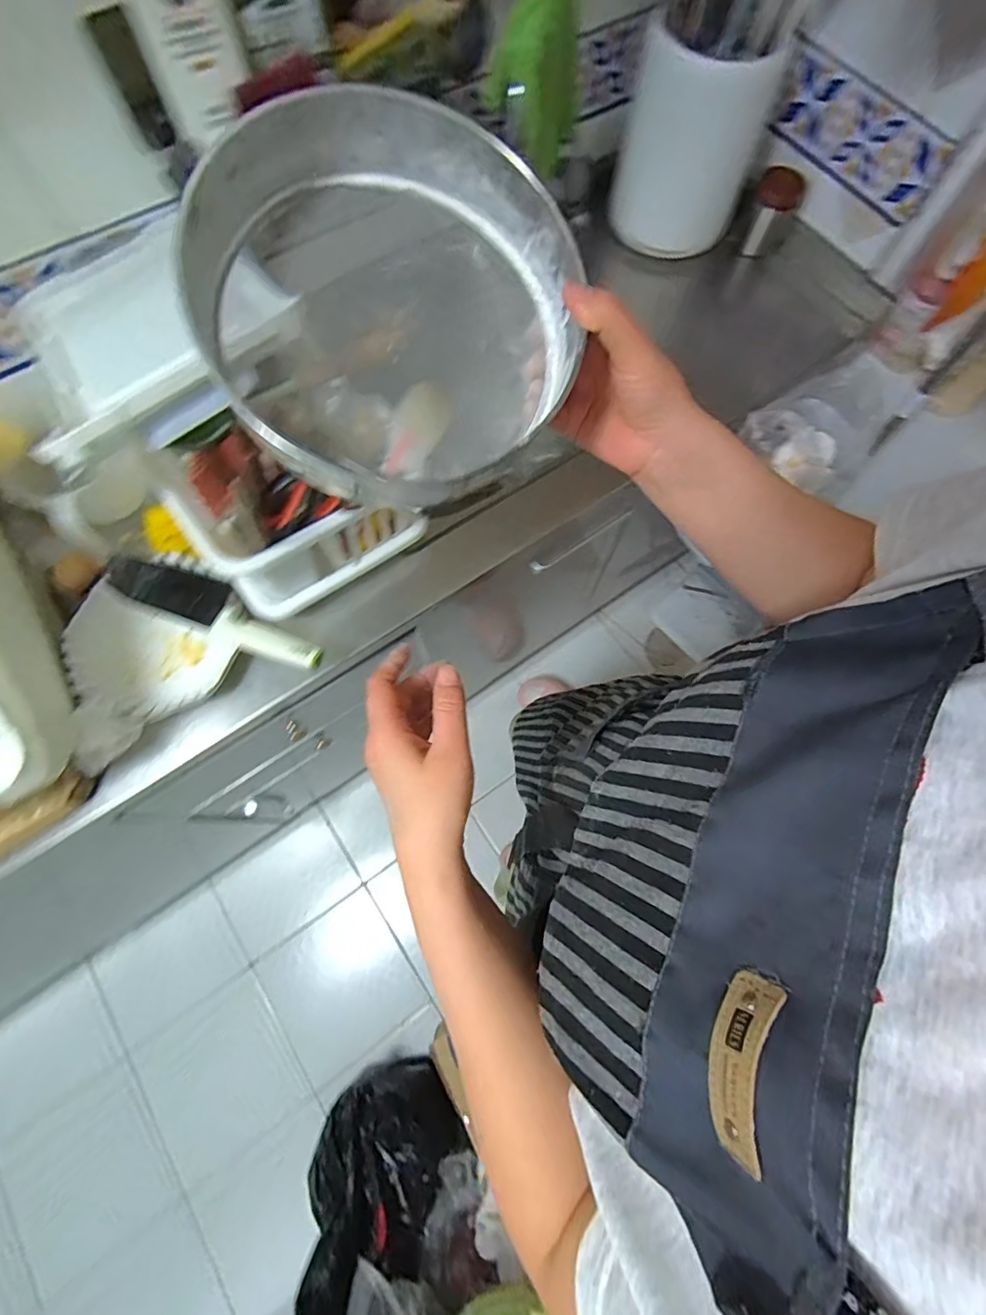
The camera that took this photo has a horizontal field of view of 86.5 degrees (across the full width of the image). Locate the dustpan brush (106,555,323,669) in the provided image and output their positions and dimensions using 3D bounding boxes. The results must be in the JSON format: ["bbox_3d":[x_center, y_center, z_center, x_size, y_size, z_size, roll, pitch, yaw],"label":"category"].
[{"bbox_3d":[-0.328,-0.060,0.617,0.296,0.034,0.060,24,73,6],"label":"dustpan brush"}]

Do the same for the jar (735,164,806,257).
[{"bbox_3d":[0.451,-0.720,0.857,0.069,0.097,0.073,0,72,-1],"label":"jar"}]

